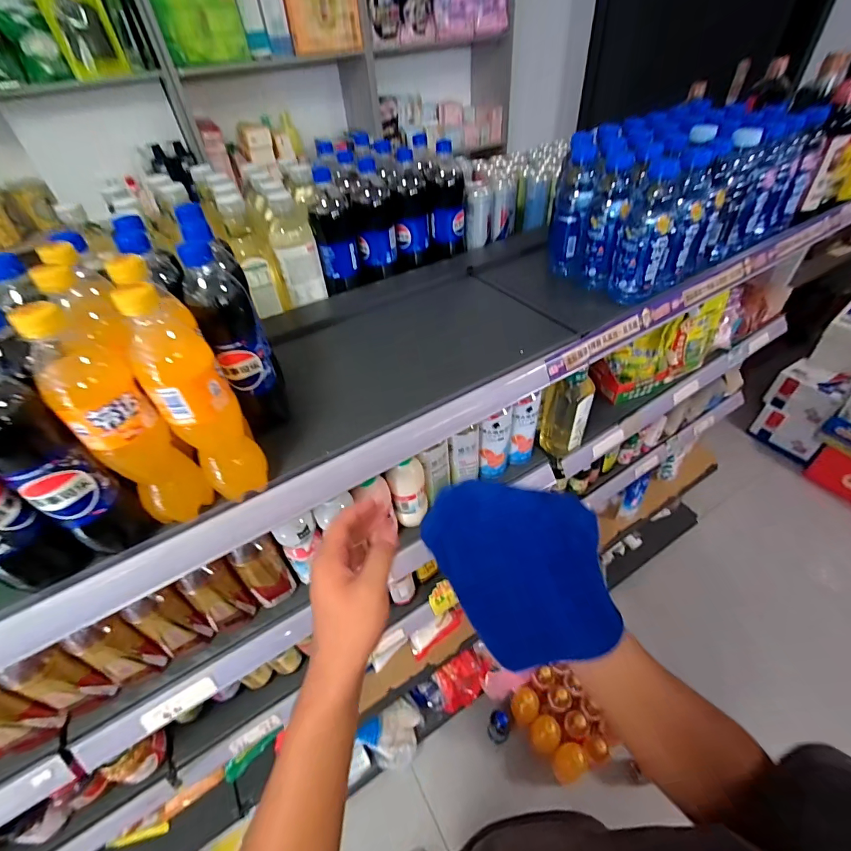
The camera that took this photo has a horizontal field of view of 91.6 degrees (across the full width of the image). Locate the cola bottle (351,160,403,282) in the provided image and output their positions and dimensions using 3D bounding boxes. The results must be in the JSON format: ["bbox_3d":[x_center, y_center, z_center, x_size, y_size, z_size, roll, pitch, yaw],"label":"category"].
[{"bbox_3d":[-0.093,-0.377,0.782,0.071,0.207,0.062,-5,44,1],"label":"cola bottle"}]

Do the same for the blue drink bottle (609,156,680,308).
[{"bbox_3d":[0.354,-0.300,0.659,0.074,0.200,0.065,21,50,25],"label":"blue drink bottle"}]

